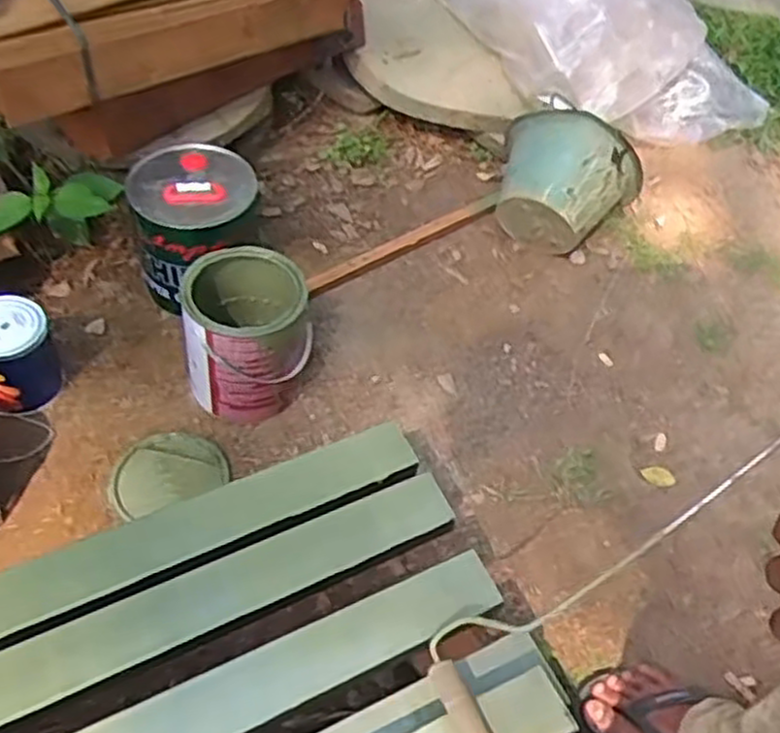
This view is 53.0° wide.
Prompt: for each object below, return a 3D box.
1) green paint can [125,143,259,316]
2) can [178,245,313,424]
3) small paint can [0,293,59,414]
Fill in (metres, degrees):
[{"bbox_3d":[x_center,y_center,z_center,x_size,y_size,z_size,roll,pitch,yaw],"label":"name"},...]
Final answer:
[{"bbox_3d":[-0.300,-0.211,1.223,0.182,0.190,0.212,-4,50,-11],"label":"green paint can"},{"bbox_3d":[-0.201,-0.046,1.107,0.163,0.195,0.166,4,49,-4],"label":"can"},{"bbox_3d":[-0.515,-0.015,1.070,0.107,0.131,0.098,4,49,-4],"label":"small paint can"}]

